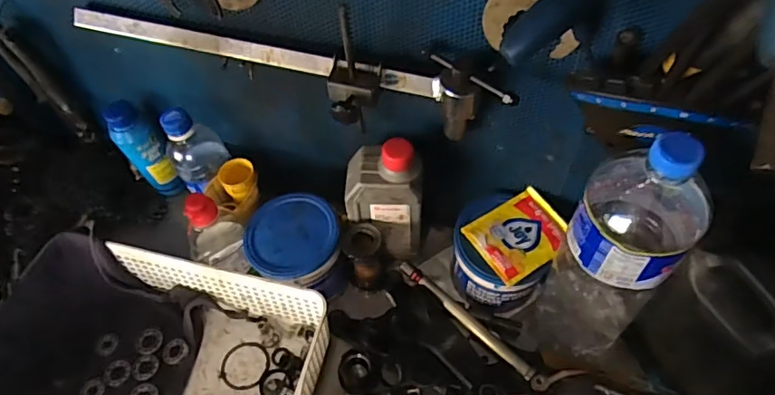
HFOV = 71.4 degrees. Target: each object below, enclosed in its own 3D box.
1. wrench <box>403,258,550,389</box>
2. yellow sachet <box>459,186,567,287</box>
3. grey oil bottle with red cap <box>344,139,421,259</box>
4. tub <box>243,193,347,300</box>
[{"bbox_3d":[0.090,0.136,0.585,0.194,0.022,0.016,37,64,25],"label":"wrench"},{"bbox_3d":[0.139,0.038,0.565,0.096,0.015,0.080,-28,58,-16],"label":"yellow sachet"},{"bbox_3d":[-0.002,0.002,0.588,0.078,0.163,0.049,3,55,5],"label":"grey oil bottle with red cap"},{"bbox_3d":[-0.102,0.057,0.612,0.099,0.078,0.109,-10,55,-4],"label":"tub"}]

